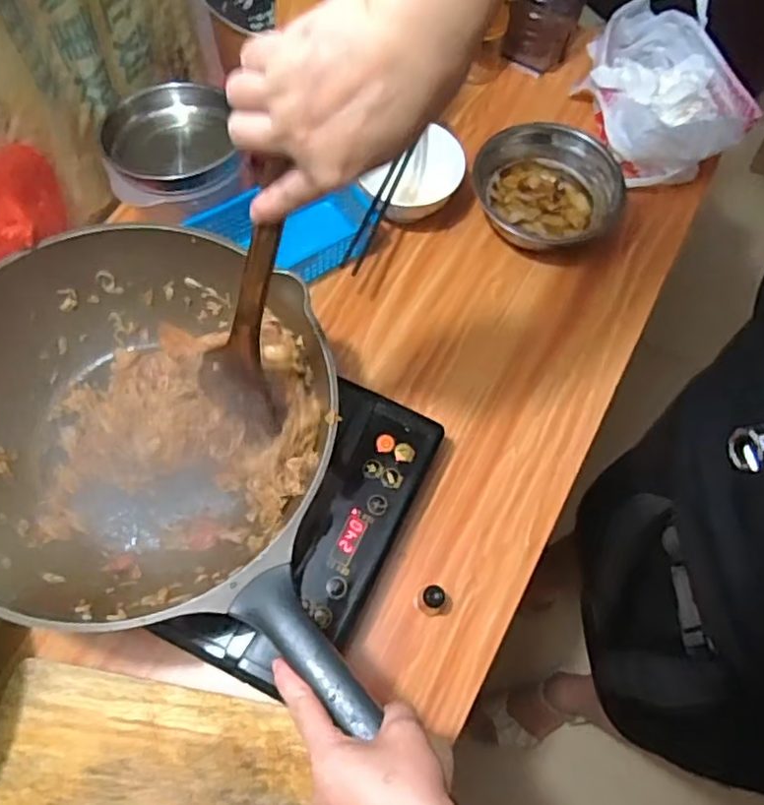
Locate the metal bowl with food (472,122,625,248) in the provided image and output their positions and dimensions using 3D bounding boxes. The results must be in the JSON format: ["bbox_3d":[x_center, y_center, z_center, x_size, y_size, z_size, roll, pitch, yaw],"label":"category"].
[{"bbox_3d":[0.189,-0.247,0.753,0.162,0.077,0.139,1,66,-2],"label":"metal bowl with food"}]

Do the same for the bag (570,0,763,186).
[{"bbox_3d":[0.340,-0.388,0.796,0.156,0.083,0.237,-9,67,-7],"label":"bag"}]

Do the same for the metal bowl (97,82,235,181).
[{"bbox_3d":[-0.227,-0.278,0.687,0.134,0.058,0.148,-7,67,-6],"label":"metal bowl"}]

